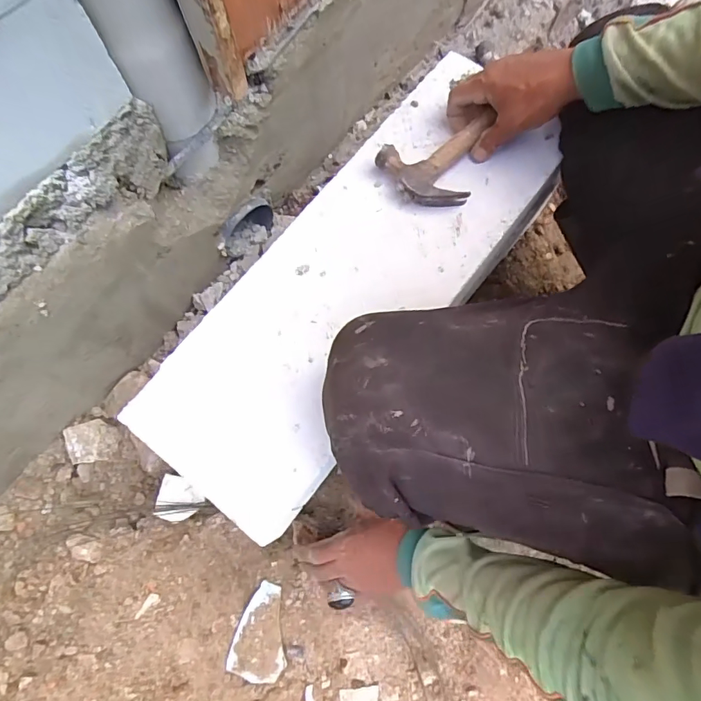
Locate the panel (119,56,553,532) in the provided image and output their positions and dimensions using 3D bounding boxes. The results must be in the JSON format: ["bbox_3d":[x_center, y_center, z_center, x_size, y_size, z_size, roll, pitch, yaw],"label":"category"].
[{"bbox_3d":[0.016,-0.083,0.504,0.204,0.017,0.552,40,79,7],"label":"panel"}]

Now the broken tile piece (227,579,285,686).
[{"bbox_3d":[-0.107,0.353,0.577,0.067,0.007,0.109,16,77,1],"label":"broken tile piece"}]

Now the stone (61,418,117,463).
[{"bbox_3d":[-0.355,0.123,0.631,0.063,0.016,0.055,-5,78,-3],"label":"stone"}]

